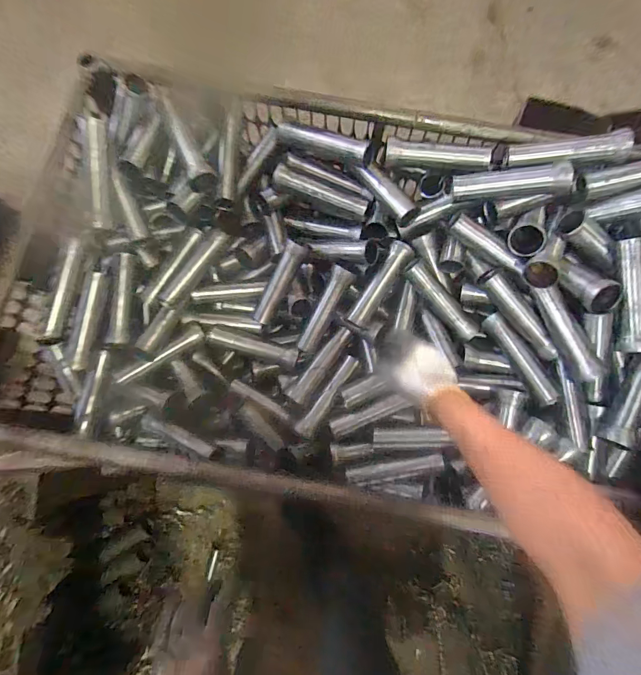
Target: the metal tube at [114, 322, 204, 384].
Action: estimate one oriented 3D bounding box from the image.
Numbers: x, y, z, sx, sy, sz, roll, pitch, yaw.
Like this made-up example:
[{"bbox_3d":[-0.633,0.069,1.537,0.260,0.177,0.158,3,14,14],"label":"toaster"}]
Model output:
[{"bbox_3d":[-0.339,0.036,0.837,0.038,0.043,0.206,45,53,9],"label":"metal tube"}]

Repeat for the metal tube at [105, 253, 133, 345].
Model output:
[{"bbox_3d":[-0.409,-0.078,0.812,0.030,0.035,0.190,-1,76,-2],"label":"metal tube"}]

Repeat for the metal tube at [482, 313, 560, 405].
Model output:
[{"bbox_3d":[0.384,0.039,0.761,0.032,0.040,0.192,-29,78,-8],"label":"metal tube"}]

